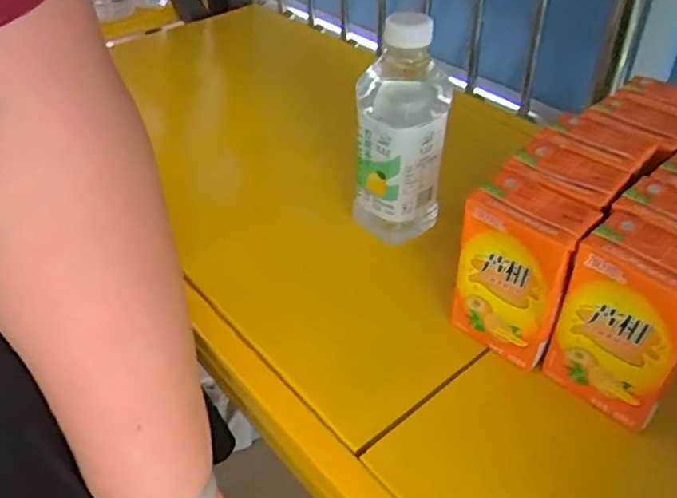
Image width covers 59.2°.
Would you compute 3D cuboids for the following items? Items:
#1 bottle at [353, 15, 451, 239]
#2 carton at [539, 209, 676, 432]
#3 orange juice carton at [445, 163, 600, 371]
[{"bbox_3d":[0.046,-0.089,0.446,0.067,0.162,0.073,2,41,4],"label":"bottle"},{"bbox_3d":[0.162,0.041,0.333,0.038,0.106,0.067,-33,50,-31],"label":"carton"},{"bbox_3d":[0.111,0.014,0.369,0.042,0.102,0.069,-28,48,-27],"label":"orange juice carton"}]

